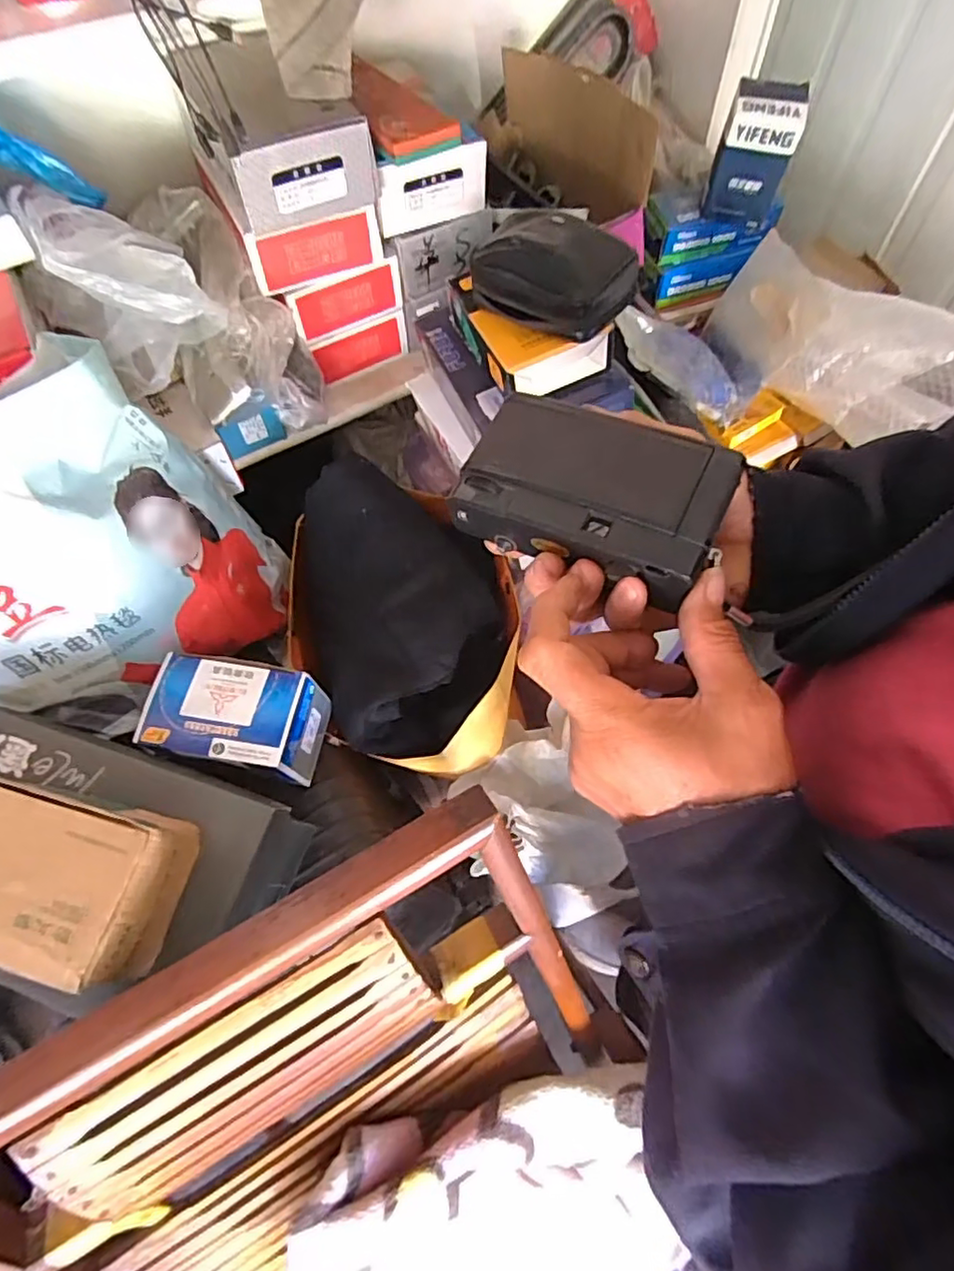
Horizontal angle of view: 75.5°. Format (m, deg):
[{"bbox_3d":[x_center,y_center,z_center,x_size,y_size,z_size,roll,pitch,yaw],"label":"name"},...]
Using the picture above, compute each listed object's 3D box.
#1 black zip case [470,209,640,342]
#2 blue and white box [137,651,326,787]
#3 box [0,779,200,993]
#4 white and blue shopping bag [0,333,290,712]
[{"bbox_3d":[0.067,-0.312,0.528,0.138,0.060,0.072,31,65,17],"label":"black zip case"},{"bbox_3d":[-0.224,0.080,0.584,0.149,0.077,0.096,6,61,4],"label":"blue and white box"},{"bbox_3d":[-0.321,0.171,0.452,0.209,0.063,0.119,12,61,8],"label":"box"},{"bbox_3d":[-0.378,-0.065,0.564,0.333,0.277,0.170,-30,64,-15],"label":"white and blue shopping bag"}]

